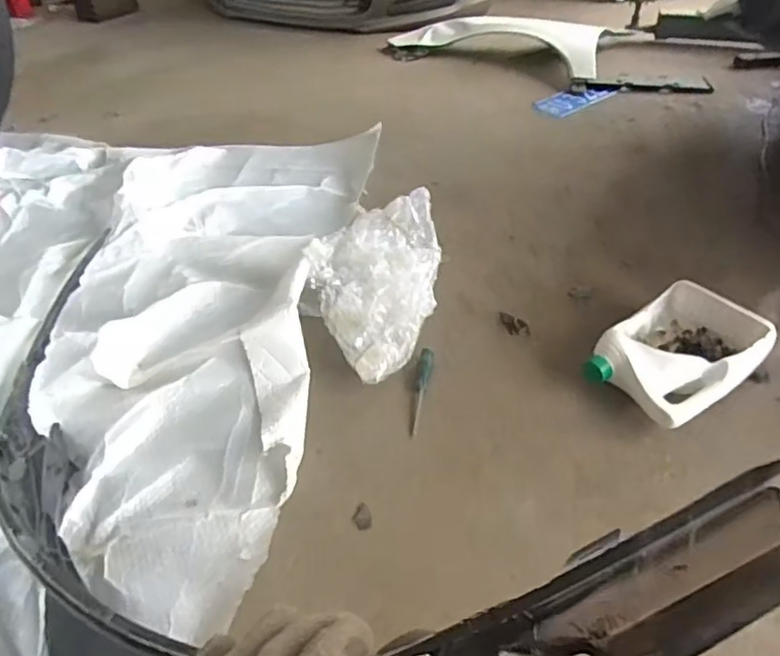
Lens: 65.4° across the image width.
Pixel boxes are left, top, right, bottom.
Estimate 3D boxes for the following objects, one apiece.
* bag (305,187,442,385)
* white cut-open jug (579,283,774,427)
[{"bbox_3d":[-0.036,-0.119,1.319,0.268,0.076,0.581,3,42,6],"label":"bag"},{"bbox_3d":[0.522,0.046,1.101,0.300,0.095,0.227,-33,50,-30],"label":"white cut-open jug"}]

